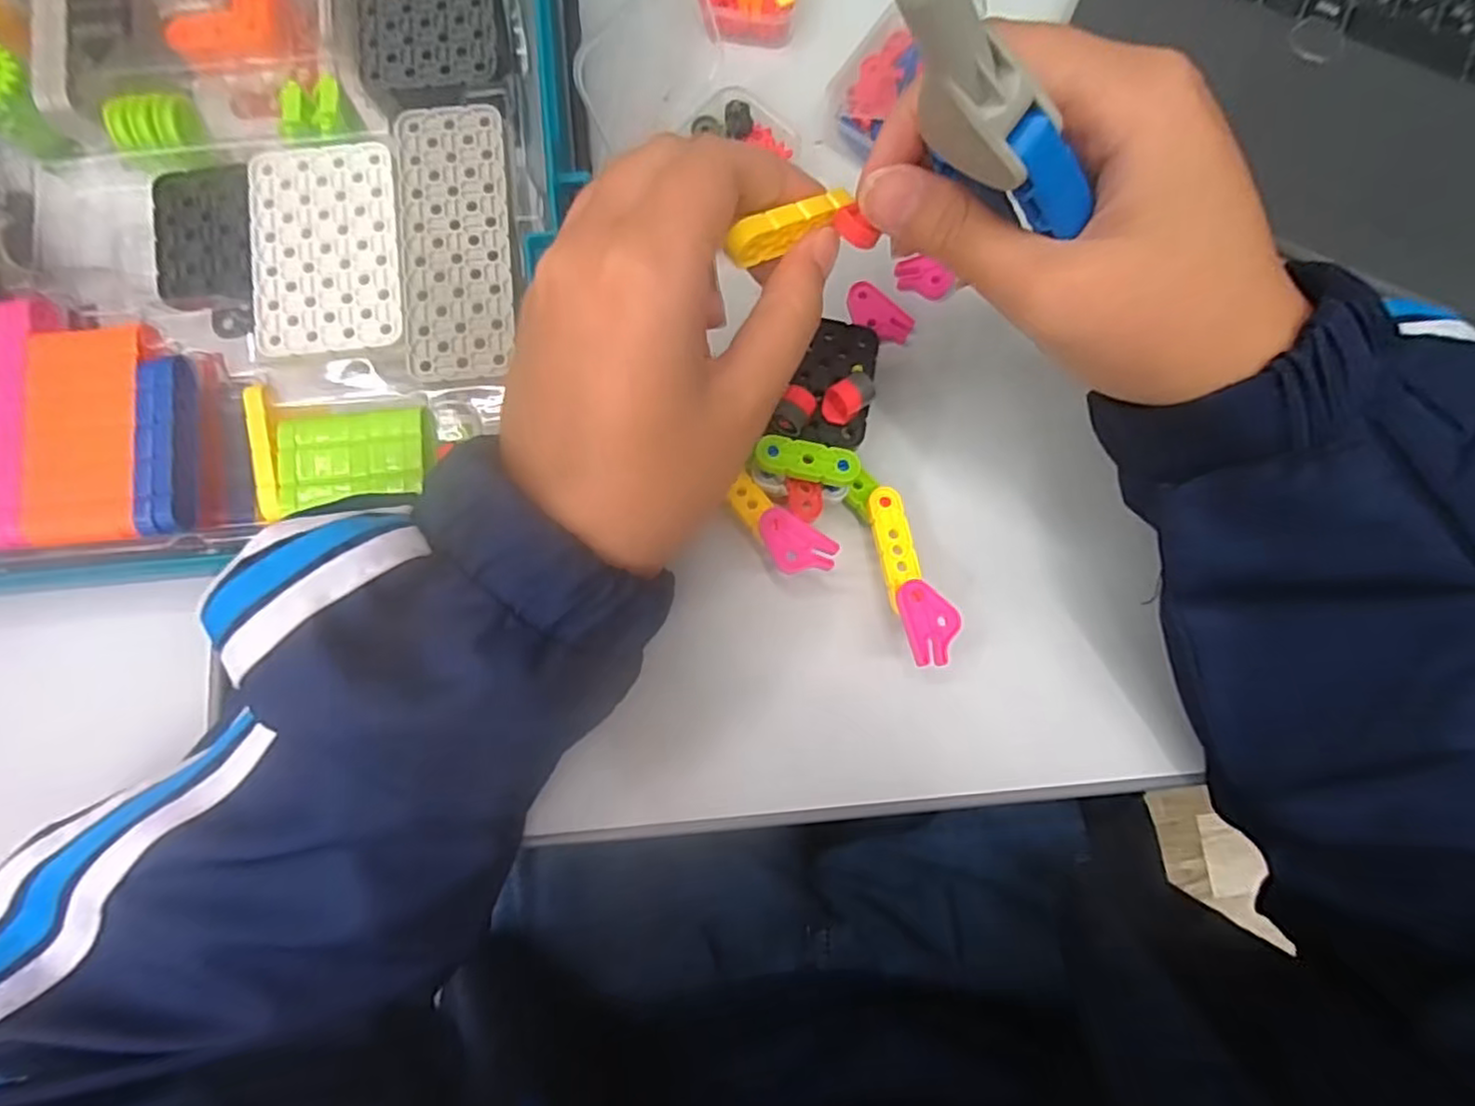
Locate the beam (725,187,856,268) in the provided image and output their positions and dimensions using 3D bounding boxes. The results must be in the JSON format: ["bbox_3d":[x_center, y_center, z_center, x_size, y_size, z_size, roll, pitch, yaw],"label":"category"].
[{"bbox_3d":[0.015,-0.092,0.192,0.046,0.012,0.007,-35,85,-25],"label":"beam"}]

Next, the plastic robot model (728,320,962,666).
[{"bbox_3d":[0.030,-0.019,0.250,0.071,0.043,0.131,-15,82,-3],"label":"plastic robot model"}]

